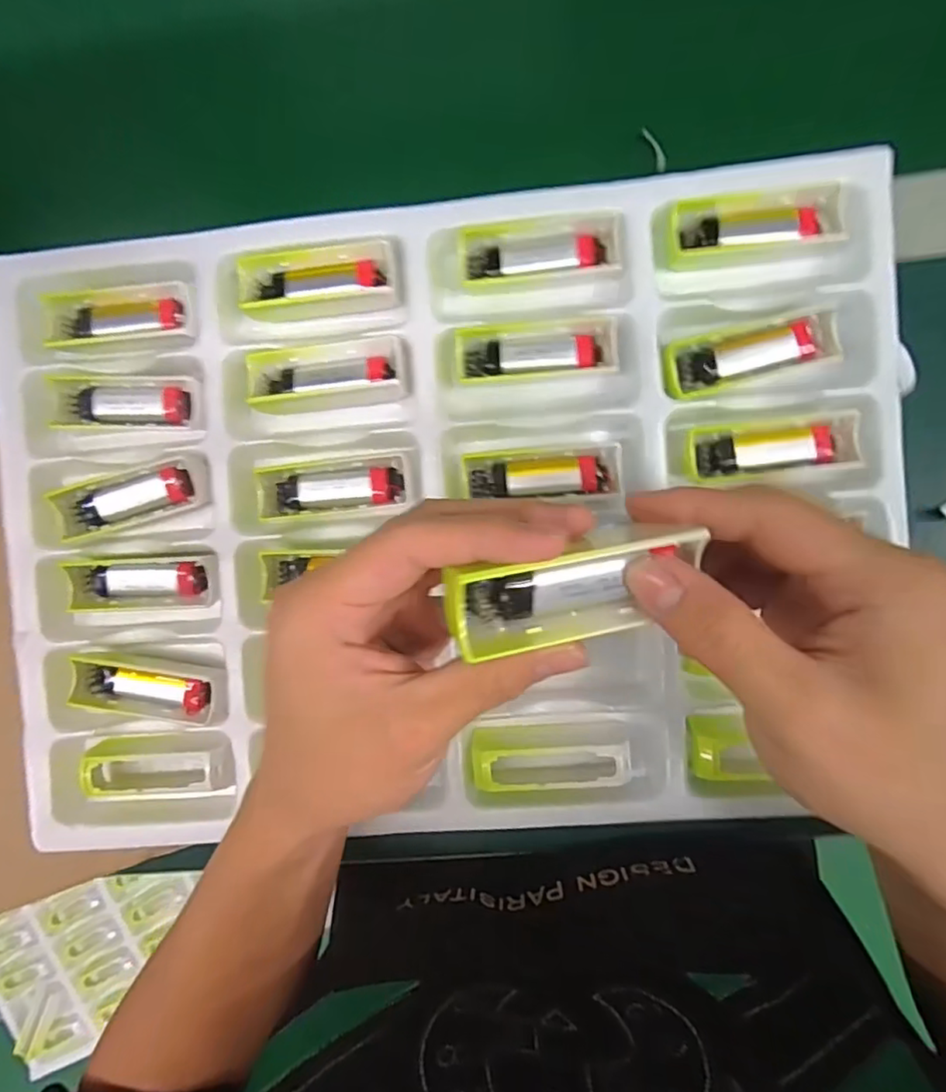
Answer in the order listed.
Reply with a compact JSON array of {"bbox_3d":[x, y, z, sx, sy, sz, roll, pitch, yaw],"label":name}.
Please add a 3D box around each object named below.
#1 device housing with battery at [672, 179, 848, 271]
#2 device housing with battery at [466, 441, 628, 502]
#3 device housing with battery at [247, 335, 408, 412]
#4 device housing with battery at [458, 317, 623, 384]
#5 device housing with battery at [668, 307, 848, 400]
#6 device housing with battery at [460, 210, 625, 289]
[{"bbox_3d":[0.138,-0.158,0.299,0.081,0.011,0.031,-5,92,4],"label":"device housing with battery"},{"bbox_3d":[0.037,-0.037,0.315,0.079,0.014,0.026,-4,92,4],"label":"device housing with battery"},{"bbox_3d":[-0.077,-0.088,0.314,0.081,0.019,0.035,-3,92,4],"label":"device housing with battery"},{"bbox_3d":[0.032,-0.100,0.313,0.081,0.014,0.029,-3,92,4],"label":"device housing with battery"},{"bbox_3d":[0.137,-0.095,0.303,0.080,0.013,0.027,-13,91,5],"label":"device housing with battery"},{"bbox_3d":[0.035,-0.149,0.310,0.080,0.013,0.030,-3,92,4],"label":"device housing with battery"}]

